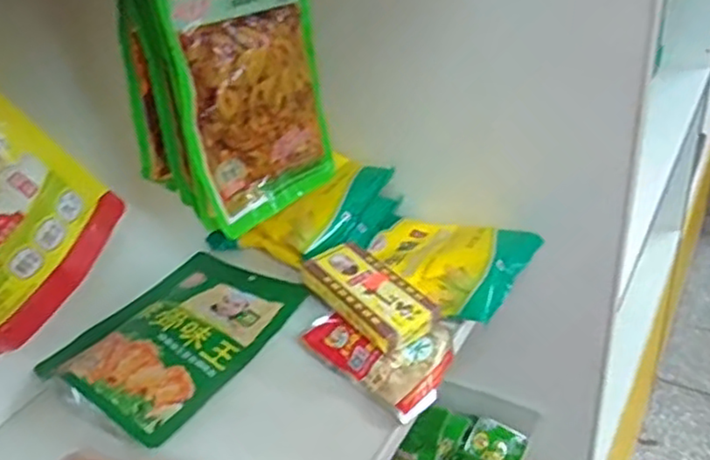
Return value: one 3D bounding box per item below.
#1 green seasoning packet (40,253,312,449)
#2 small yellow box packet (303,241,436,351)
[{"bbox_3d":[-0.156,0.089,0.604,0.146,0.035,0.214,16,40,31],"label":"green seasoning packet"},{"bbox_3d":[0.011,0.055,0.581,0.063,0.030,0.119,-29,39,-29],"label":"small yellow box packet"}]

